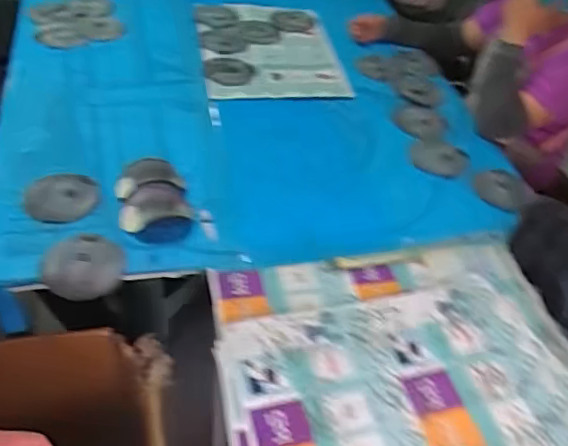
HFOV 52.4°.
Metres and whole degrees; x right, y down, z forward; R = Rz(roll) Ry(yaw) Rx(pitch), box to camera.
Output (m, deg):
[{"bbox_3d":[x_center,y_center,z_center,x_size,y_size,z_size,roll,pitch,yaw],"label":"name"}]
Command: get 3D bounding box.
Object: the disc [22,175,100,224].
[{"bbox_3d":[-0.455,-0.049,1.176,0.134,0.022,0.145,4,43,-3],"label":"disc"}]

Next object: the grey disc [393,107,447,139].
[{"bbox_3d":[0.344,-0.256,1.464,0.129,0.029,0.102,20,46,12],"label":"grey disc"}]

